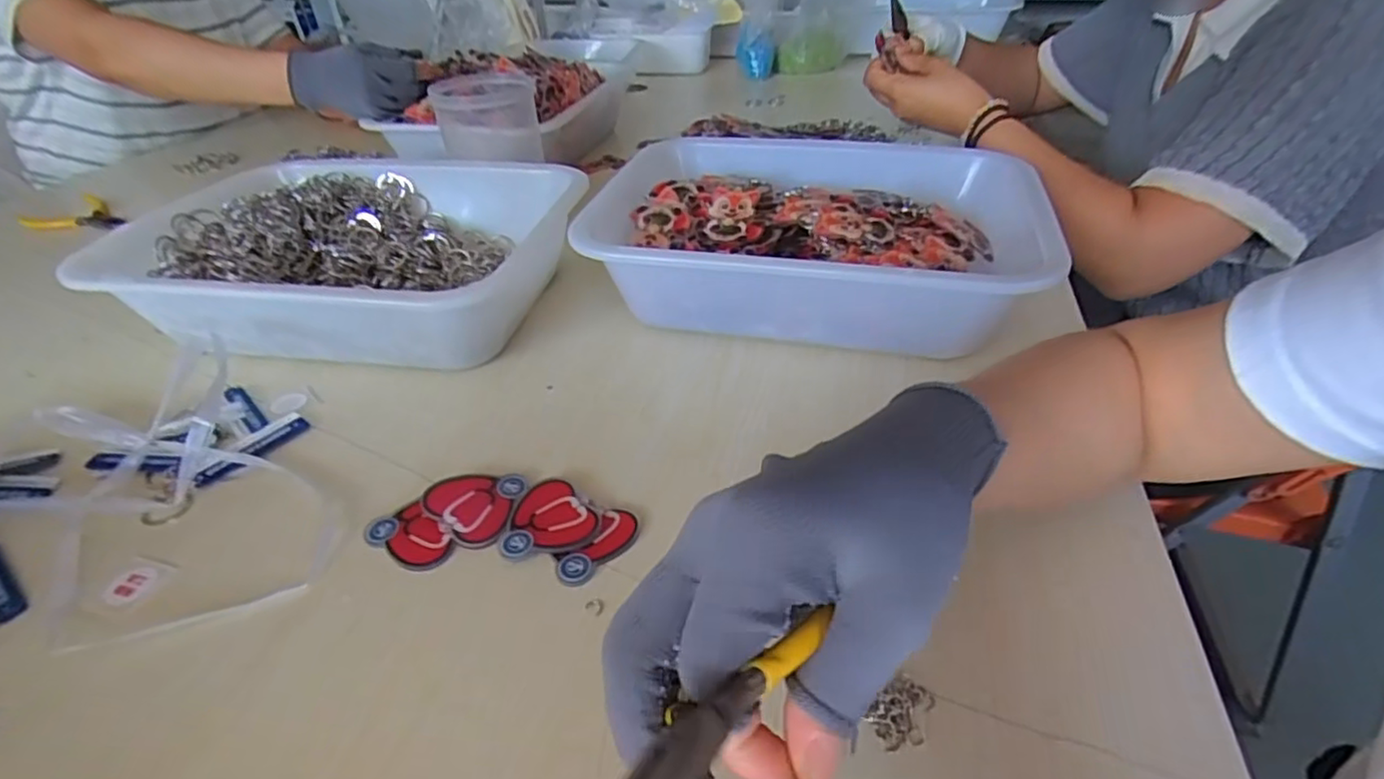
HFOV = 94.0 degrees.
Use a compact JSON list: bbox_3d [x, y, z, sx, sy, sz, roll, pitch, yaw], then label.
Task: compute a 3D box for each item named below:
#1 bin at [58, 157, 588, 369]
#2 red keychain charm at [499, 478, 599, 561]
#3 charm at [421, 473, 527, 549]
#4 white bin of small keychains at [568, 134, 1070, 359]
[{"bbox_3d":[-0.270,-0.106,0.528,0.322,0.082,0.240,5,39,9],"label":"bin"},{"bbox_3d":[-0.078,0.069,0.352,0.049,0.006,0.050,-8,39,-8],"label":"red keychain charm"},{"bbox_3d":[-0.124,0.064,0.359,0.051,0.008,0.050,4,39,8],"label":"charm"},{"bbox_3d":[0.095,-0.115,0.515,0.329,0.086,0.238,9,40,14],"label":"white bin of small keychains"}]

